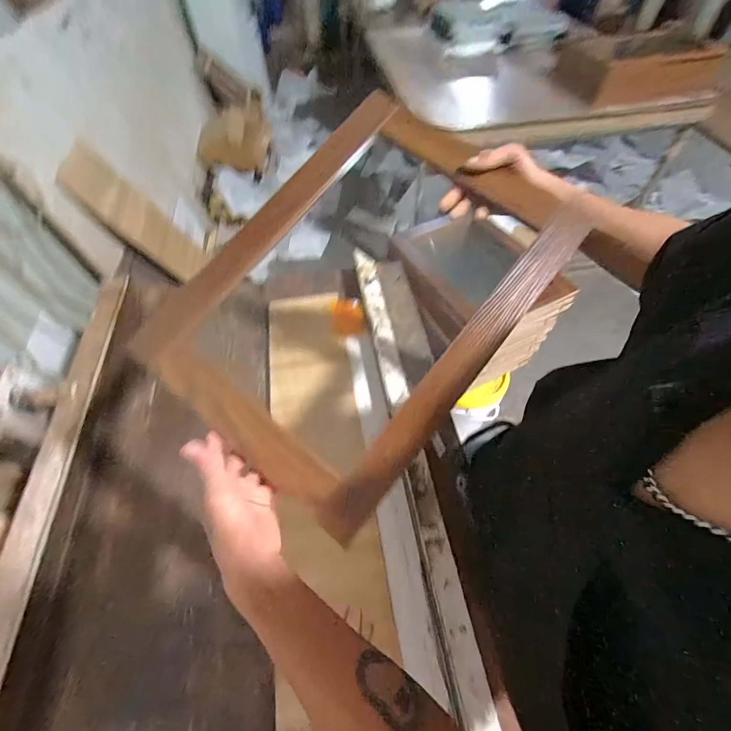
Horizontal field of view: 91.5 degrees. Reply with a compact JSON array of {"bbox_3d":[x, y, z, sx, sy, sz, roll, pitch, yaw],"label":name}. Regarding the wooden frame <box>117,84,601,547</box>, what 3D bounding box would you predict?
[{"bbox_3d":[-0.006,-0.086,0.418,0.325,0.020,0.449,39,84,6],"label":"wooden frame"}]

